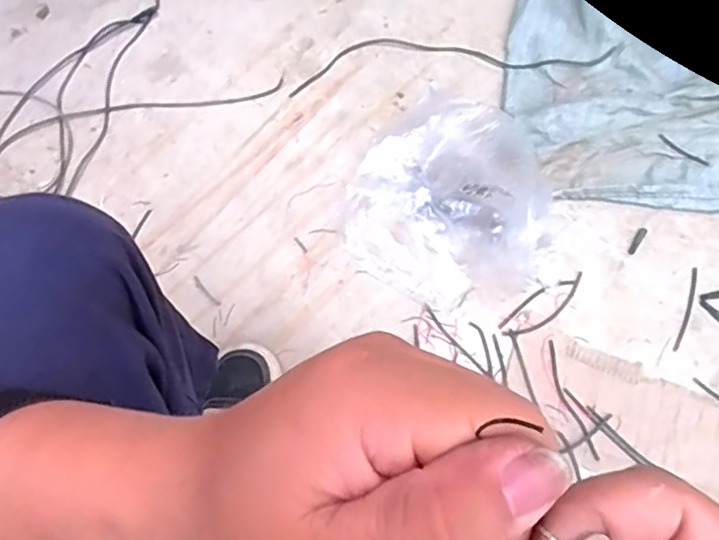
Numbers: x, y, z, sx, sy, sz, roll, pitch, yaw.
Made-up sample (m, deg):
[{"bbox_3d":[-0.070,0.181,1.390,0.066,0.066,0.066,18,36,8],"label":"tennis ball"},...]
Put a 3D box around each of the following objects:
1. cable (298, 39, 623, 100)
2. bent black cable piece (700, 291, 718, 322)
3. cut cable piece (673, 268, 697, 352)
[{"bbox_3d":[0.131,-0.308,0.872,0.452,0.010,0.076,-5,72,0],"label":"cable"},{"bbox_3d":[0.445,0.041,0.755,0.037,0.009,0.047,17,74,7],"label":"bent black cable piece"},{"bbox_3d":[0.409,0.049,0.754,0.010,0.004,0.113,21,74,8],"label":"cut cable piece"}]

